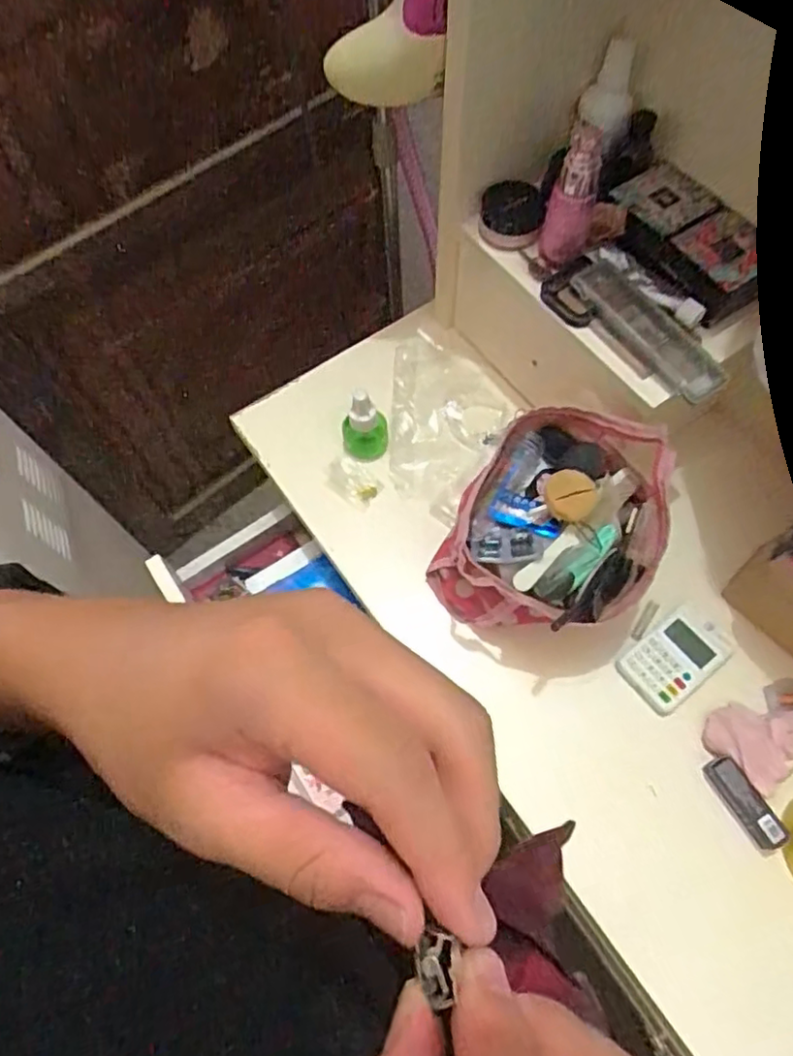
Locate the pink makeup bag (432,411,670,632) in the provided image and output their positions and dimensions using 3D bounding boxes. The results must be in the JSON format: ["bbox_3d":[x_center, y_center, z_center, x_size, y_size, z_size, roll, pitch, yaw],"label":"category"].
[{"bbox_3d":[0.131,0.001,0.535,0.157,0.105,0.168,16,66,8],"label":"pink makeup bag"}]

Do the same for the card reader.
[{"bbox_3d":[0.233,0.108,0.535,0.084,0.022,0.056,-37,70,-15],"label":"card reader"}]

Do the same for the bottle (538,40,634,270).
[{"bbox_3d":[0.140,-0.273,0.490,0.035,0.148,0.038,33,70,15],"label":"bottle"}]

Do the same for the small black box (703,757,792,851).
[{"bbox_3d":[0.264,0.207,0.484,0.020,0.019,0.068,-29,68,-11],"label":"small black box"}]

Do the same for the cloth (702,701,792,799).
[{"bbox_3d":[0.293,0.160,0.508,0.088,0.020,0.064,-34,69,-14],"label":"cloth"}]

